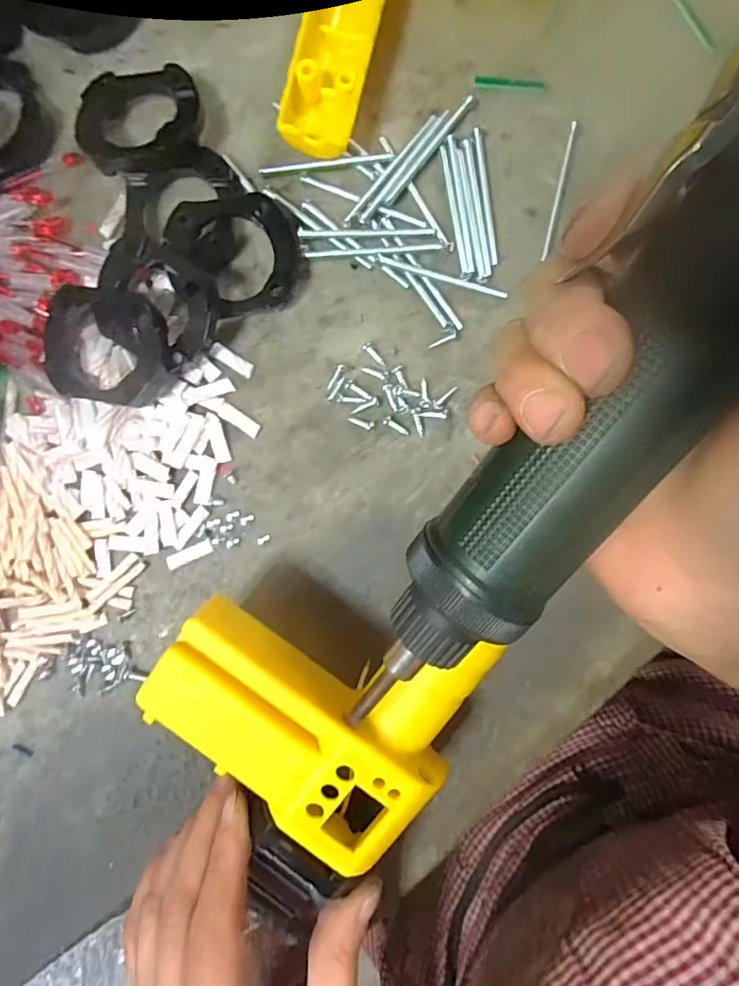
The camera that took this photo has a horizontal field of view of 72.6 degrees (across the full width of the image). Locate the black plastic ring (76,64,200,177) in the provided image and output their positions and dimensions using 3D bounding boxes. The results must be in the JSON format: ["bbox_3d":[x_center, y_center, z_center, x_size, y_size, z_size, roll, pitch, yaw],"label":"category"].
[{"bbox_3d":[-0.106,-0.173,0.234,0.055,0.019,0.048,-17,90,2],"label":"black plastic ring"}]

